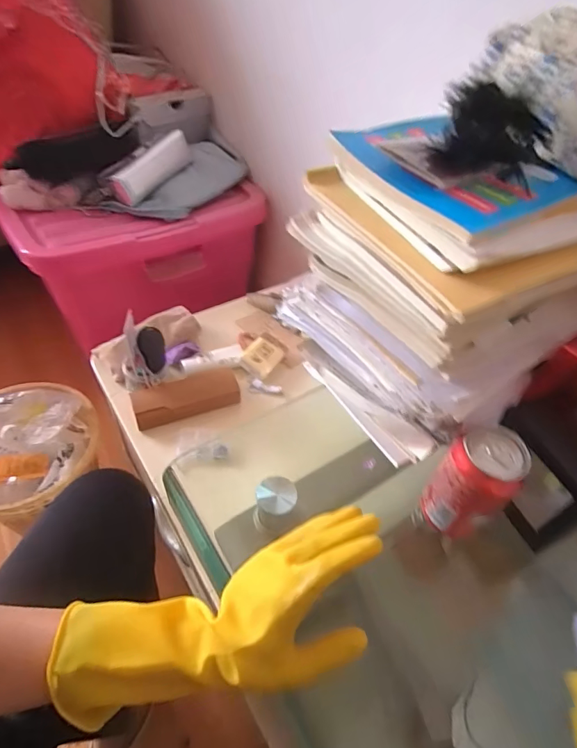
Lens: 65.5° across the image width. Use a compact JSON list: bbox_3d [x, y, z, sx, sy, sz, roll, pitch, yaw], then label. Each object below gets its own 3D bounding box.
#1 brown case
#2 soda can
[{"bbox_3d":[-0.155,0.035,0.683,0.153,0.046,0.054,-15,51,-18],"label":"brown case"},{"bbox_3d":[0.168,0.101,0.412,0.059,0.103,0.061,3,48,-3],"label":"soda can"}]

